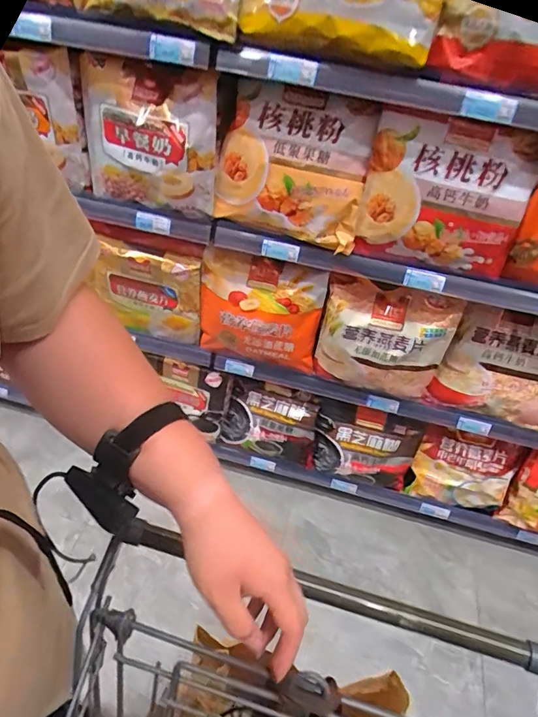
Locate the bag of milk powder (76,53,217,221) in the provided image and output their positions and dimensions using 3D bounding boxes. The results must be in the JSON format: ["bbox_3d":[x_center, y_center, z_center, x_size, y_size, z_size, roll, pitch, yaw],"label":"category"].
[{"bbox_3d":[-0.256,-0.478,1.006,0.297,0.273,0.103,15,44,9],"label":"bag of milk powder"}]

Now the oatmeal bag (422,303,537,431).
[{"bbox_3d":[0.589,0.009,1.173,0.288,0.269,0.137,15,44,9],"label":"oatmeal bag"}]

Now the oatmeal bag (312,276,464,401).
[{"bbox_3d":[0.277,-0.041,1.144,0.307,0.292,0.075,18,45,12],"label":"oatmeal bag"}]

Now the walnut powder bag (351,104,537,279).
[{"bbox_3d":[0.338,-0.317,0.903,0.302,0.273,0.085,23,46,17],"label":"walnut powder bag"}]

